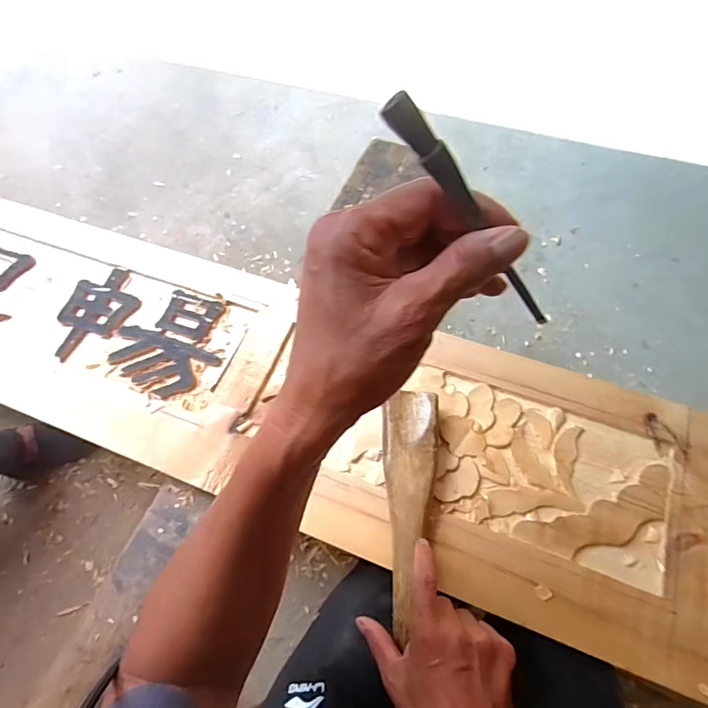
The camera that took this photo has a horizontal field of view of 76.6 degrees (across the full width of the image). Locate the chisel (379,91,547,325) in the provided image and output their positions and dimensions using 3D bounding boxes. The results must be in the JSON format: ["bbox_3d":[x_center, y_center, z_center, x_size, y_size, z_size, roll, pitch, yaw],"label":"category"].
[{"bbox_3d":[0.060,-0.061,0.215,0.012,0.141,0.009,-6,51,46],"label":"chisel"}]

